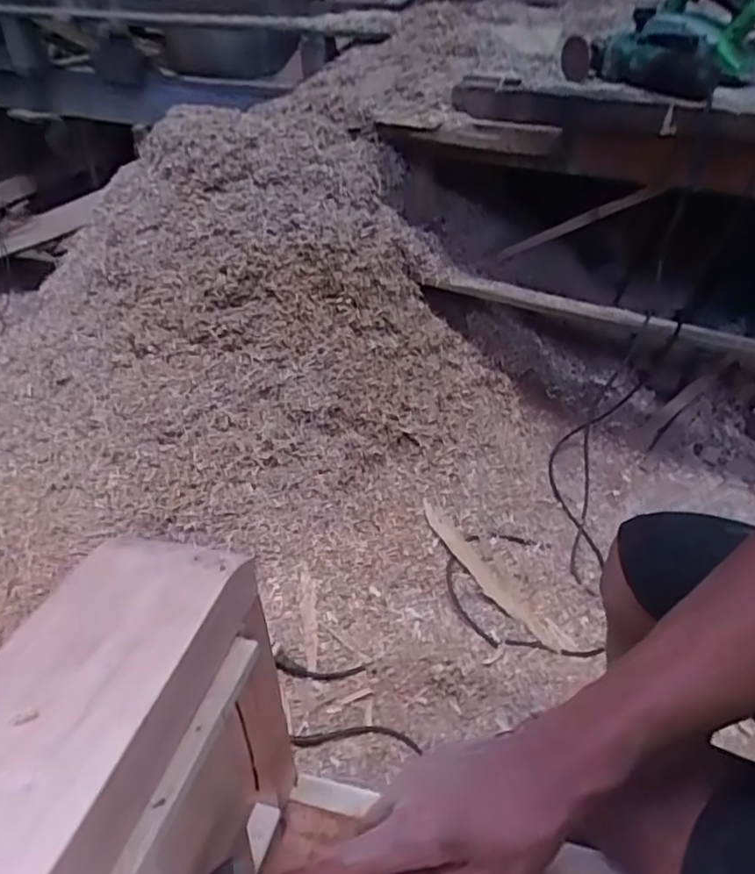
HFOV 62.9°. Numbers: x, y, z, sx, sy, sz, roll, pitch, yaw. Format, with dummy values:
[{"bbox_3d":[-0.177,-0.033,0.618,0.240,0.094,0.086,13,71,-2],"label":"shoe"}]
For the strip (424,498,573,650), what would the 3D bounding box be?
[{"bbox_3d":[0.195,0.248,1.117,0.051,0.010,0.355,-25,54,-31],"label":"strip"}]

